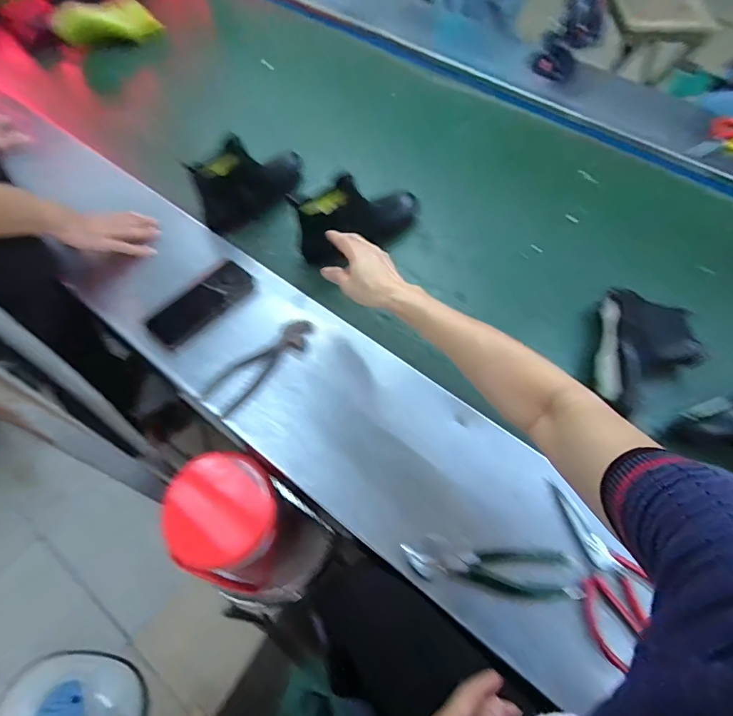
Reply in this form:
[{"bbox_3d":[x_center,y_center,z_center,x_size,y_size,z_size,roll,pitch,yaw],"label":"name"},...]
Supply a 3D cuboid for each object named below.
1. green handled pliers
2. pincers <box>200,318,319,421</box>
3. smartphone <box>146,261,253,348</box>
[{"bbox_3d":[0.145,0.245,0.498,0.197,0.026,0.053,9,61,3],"label":"green handled pliers"},{"bbox_3d":[-0.155,0.001,0.623,0.065,0.017,0.186,39,67,18],"label":"pincers"},{"bbox_3d":[-0.263,-0.089,0.679,0.071,0.009,0.167,40,71,16],"label":"smartphone"}]

